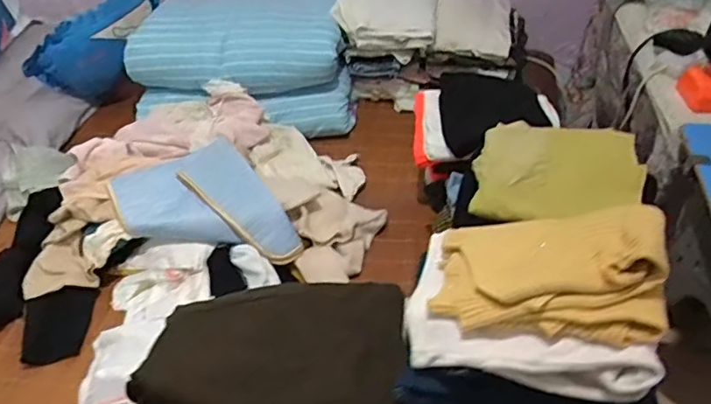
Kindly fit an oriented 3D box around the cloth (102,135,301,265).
[{"bbox_3d":[-0.335,-0.024,1.252,0.446,0.056,0.265,9,68,-2],"label":"cloth"}]

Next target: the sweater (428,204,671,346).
[{"bbox_3d":[0.222,0.089,0.670,0.290,0.057,0.163,-9,43,37],"label":"sweater"}]

